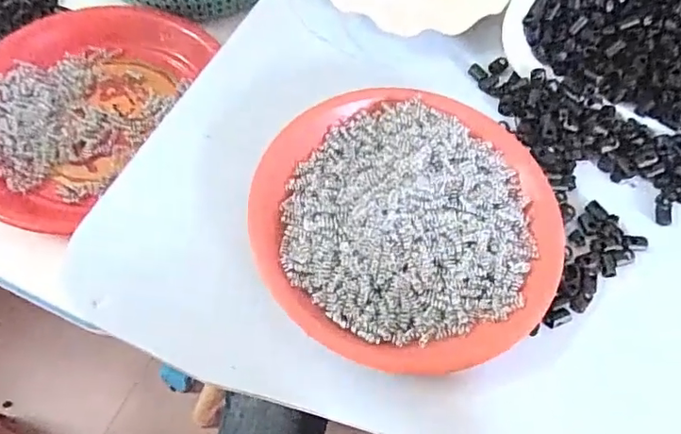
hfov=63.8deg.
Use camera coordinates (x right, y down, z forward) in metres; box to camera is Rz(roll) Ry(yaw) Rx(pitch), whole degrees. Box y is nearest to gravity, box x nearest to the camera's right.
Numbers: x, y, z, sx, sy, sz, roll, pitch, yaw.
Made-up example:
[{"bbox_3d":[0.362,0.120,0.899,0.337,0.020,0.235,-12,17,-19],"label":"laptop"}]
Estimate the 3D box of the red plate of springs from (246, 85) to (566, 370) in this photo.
[{"bbox_3d":[0.042,0.002,0.355,0.189,0.037,0.187,1,62,-2],"label":"red plate of springs"}]

